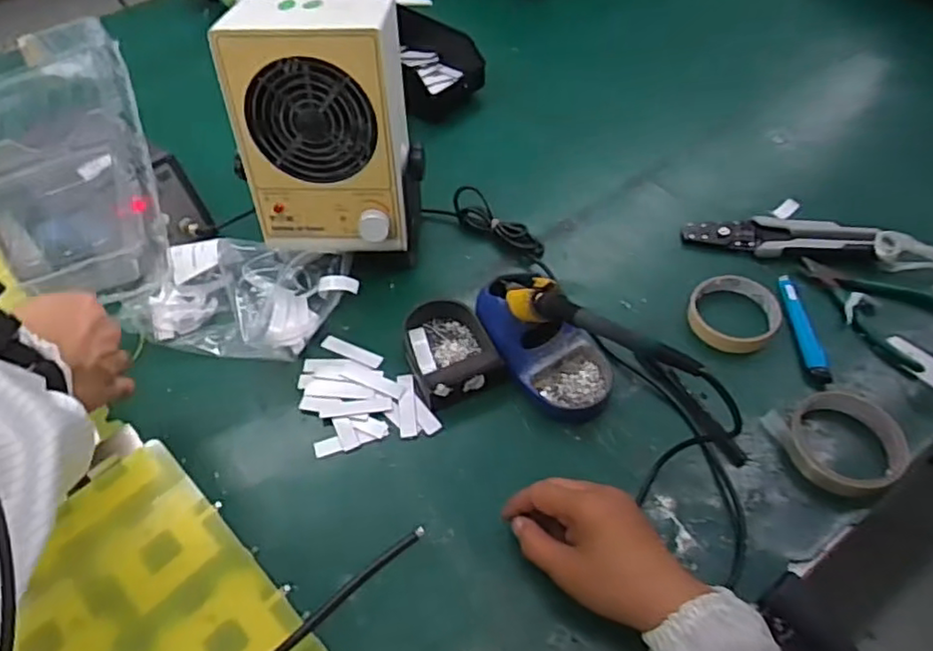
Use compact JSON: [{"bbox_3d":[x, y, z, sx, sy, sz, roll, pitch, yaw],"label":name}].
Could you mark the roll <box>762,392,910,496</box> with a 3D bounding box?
[{"bbox_3d":[0.318,0.096,0.541,0.096,0.027,0.091,-1,53,1],"label":"roll"}]

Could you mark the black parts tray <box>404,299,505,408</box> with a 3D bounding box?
[{"bbox_3d":[-0.020,0.017,0.608,0.076,0.031,0.117,-19,55,-12],"label":"black parts tray"}]

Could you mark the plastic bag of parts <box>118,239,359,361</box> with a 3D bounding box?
[{"bbox_3d":[-0.227,-0.030,0.632,0.228,0.061,0.114,-4,53,0],"label":"plastic bag of parts"}]

